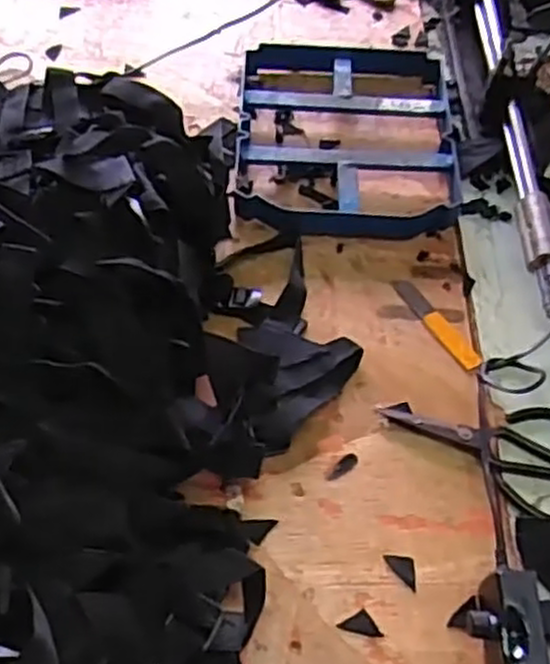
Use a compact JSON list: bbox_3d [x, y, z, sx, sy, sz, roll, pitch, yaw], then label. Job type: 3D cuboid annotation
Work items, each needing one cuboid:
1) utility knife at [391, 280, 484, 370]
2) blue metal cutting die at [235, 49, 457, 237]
[{"bbox_3d":[0.142,-0.009,0.670,0.020,0.005,0.108,-29,62,-20],"label":"utility knife"},{"bbox_3d":[0.076,-0.201,0.776,0.229,0.035,0.251,1,56,-2],"label":"blue metal cutting die"}]

